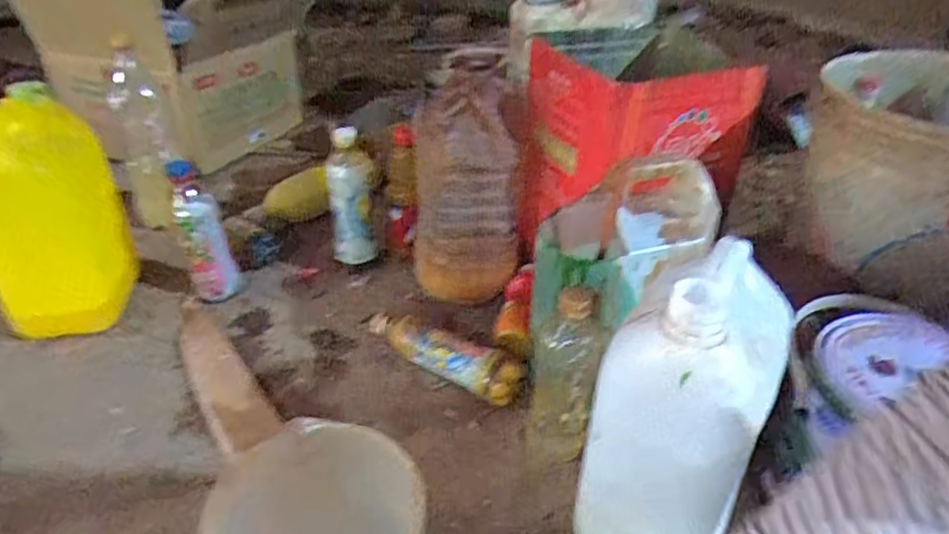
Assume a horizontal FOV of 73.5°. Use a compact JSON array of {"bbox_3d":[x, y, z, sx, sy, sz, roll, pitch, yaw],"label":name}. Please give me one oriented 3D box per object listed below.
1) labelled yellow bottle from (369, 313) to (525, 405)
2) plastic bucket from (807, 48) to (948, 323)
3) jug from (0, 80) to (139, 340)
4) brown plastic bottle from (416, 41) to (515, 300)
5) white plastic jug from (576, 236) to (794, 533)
[{"bbox_3d":[-0.042,0.107,0.793,0.220,0.061,0.058,21,37,26],"label":"labelled yellow bottle"},{"bbox_3d":[0.549,-0.115,0.769,0.264,0.237,0.275,20,38,26],"label":"plastic bucket"},{"bbox_3d":[-0.548,-0.066,0.831,0.129,0.278,0.161,-3,33,-8],"label":"jug"},{"bbox_3d":[-0.008,-0.115,0.881,0.143,0.336,0.131,-2,33,-7],"label":"brown plastic bottle"},{"bbox_3d":[0.181,0.117,0.536,0.109,0.261,0.158,24,40,30],"label":"white plastic jug"}]

